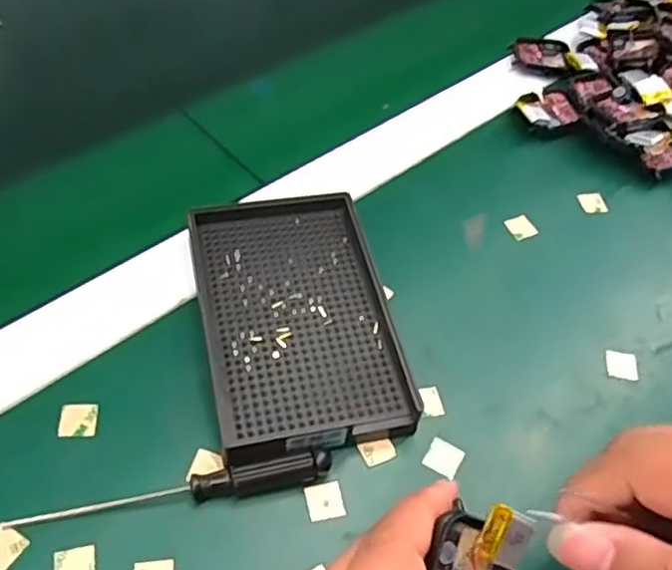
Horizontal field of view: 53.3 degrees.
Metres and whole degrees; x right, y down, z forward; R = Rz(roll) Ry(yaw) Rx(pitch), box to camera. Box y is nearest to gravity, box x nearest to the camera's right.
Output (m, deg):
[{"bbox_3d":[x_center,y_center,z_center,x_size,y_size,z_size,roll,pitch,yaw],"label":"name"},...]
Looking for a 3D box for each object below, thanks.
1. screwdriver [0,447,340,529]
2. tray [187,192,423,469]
[{"bbox_3d":[-0.067,0.087,0.282,0.131,0.013,0.011,-6,53,-11],"label":"screwdriver"},{"bbox_3d":[-0.021,0.015,0.335,0.088,0.026,0.142,-9,54,-13],"label":"tray"}]

